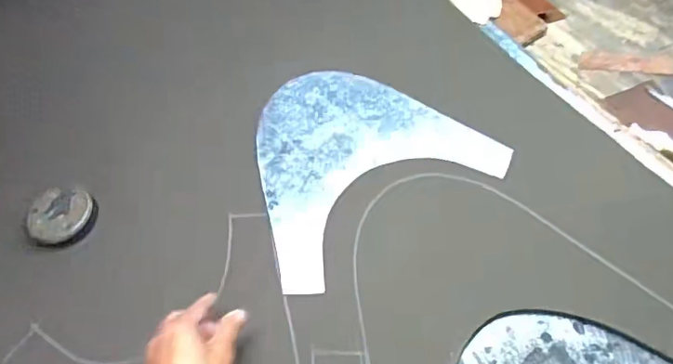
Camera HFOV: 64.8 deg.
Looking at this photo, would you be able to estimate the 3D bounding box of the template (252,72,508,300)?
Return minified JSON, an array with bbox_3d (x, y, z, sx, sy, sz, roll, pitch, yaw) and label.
[{"bbox_3d":[0.012,-0.042,0.658,0.287,0.009,0.268,-30,59,-12],"label":"template"}]

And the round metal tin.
[{"bbox_3d":[-0.330,0.042,0.636,0.080,0.015,0.075,-3,60,4],"label":"round metal tin"}]

